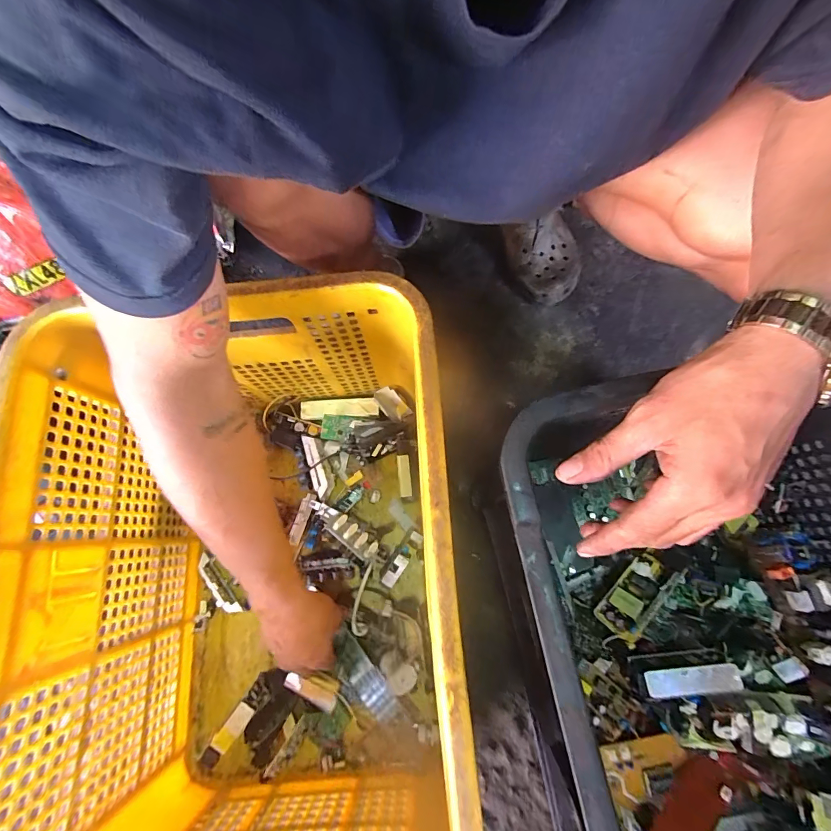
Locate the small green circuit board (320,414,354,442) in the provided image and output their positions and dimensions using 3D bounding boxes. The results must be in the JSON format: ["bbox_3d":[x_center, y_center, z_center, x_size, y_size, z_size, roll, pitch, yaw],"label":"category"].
[{"bbox_3d":[-0.115,0.018,0.578,0.042,0.006,0.037,9,87,-19],"label":"small green circuit board"}]

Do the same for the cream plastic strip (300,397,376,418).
[{"bbox_3d":[-0.112,-0.011,0.585,0.112,0.008,0.026,-3,88,-2],"label":"cream plastic strip"}]

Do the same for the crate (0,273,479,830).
[{"bbox_3d":[-0.142,0.176,0.416,0.348,0.314,0.497,-5,72,1],"label":"crate"}]

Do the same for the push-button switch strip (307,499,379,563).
[{"bbox_3d":[-0.098,0.147,0.529,0.113,0.033,0.032,38,77,13],"label":"push-button switch strip"}]

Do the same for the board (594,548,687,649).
[{"bbox_3d":[0.229,0.186,0.410,0.088,0.032,0.038,-47,35,-4],"label":"board"}]

